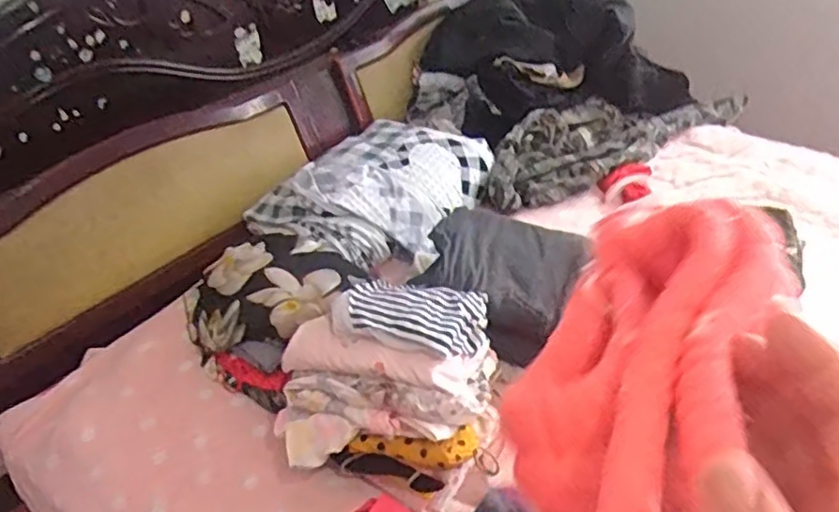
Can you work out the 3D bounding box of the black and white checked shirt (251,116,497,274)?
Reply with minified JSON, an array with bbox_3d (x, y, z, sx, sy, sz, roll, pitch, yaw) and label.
[{"bbox_3d":[-0.095,-0.152,1.396,0.361,0.112,0.488,31,50,33],"label":"black and white checked shirt"}]

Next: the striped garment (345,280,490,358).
[{"bbox_3d":[-0.006,0.088,0.965,0.216,0.041,0.147,8,41,12],"label":"striped garment"}]

